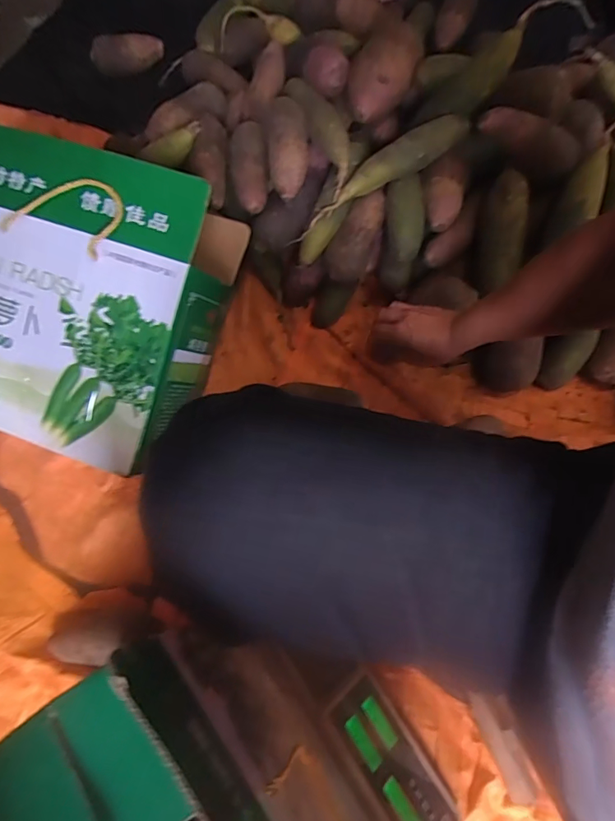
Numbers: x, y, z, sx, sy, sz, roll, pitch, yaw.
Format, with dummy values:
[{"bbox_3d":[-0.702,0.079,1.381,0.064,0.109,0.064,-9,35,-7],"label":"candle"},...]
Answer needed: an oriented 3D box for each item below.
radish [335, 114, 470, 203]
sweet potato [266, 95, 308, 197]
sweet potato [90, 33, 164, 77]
[{"bbox_3d":[0.134,-0.367,0.677,0.204,0.043,0.046,-29,71,6],"label":"radish"},{"bbox_3d":[-0.030,-0.394,0.681,0.061,0.051,0.157,-4,84,-4],"label":"sweet potato"},{"bbox_3d":[-0.352,-0.697,0.911,0.139,0.067,0.058,-11,69,-6],"label":"sweet potato"}]

